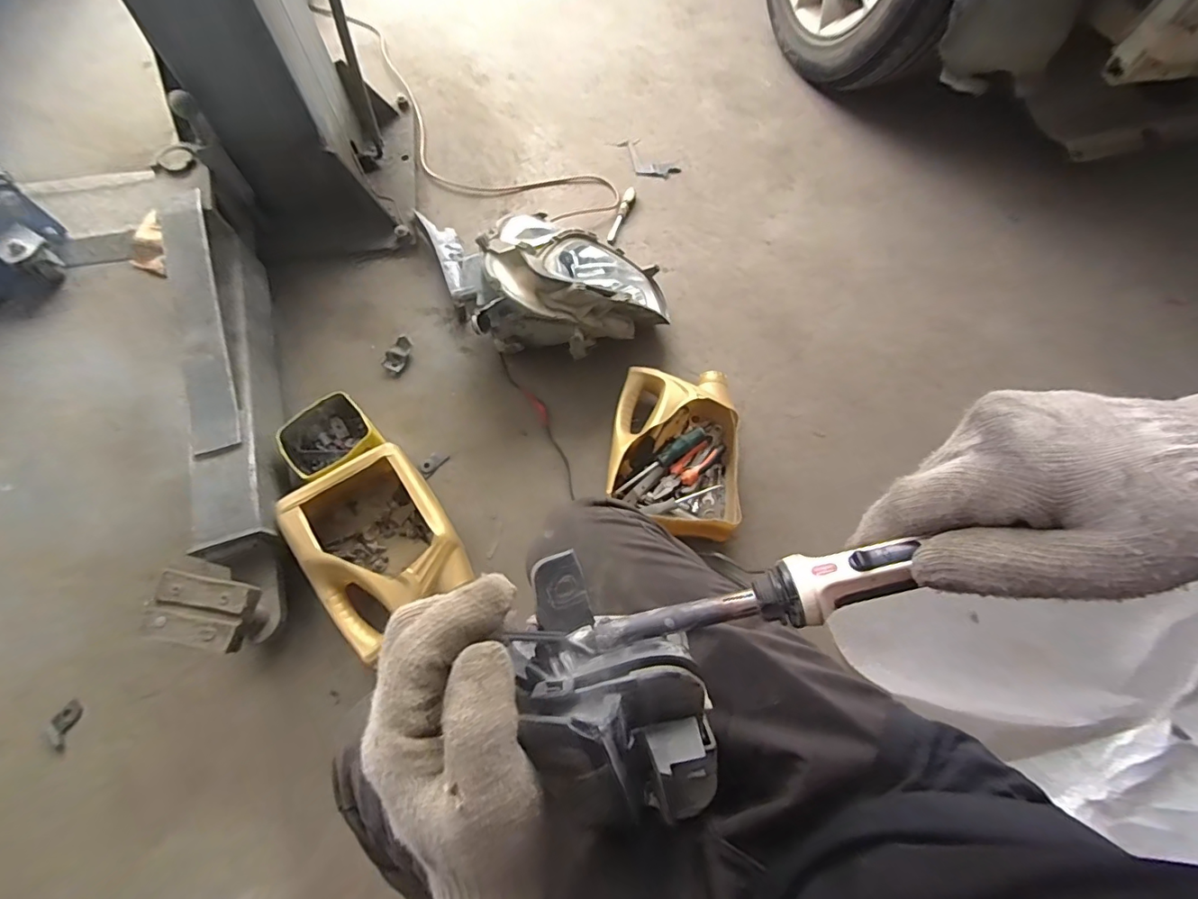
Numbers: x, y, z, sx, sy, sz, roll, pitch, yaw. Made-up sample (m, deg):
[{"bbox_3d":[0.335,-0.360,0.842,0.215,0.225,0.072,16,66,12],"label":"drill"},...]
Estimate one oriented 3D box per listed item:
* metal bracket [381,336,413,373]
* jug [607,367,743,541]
[{"bbox_3d":[-0.380,-0.180,0.982,0.038,0.027,0.069,30,70,12],"label":"metal bracket"},{"bbox_3d":[0.126,0.004,0.869,0.209,0.091,0.290,5,67,2],"label":"jug"}]

